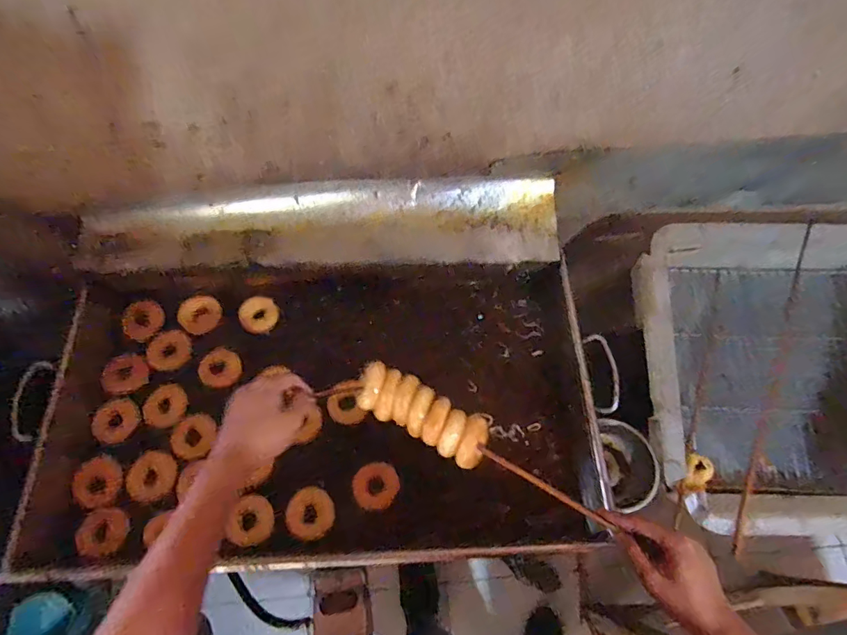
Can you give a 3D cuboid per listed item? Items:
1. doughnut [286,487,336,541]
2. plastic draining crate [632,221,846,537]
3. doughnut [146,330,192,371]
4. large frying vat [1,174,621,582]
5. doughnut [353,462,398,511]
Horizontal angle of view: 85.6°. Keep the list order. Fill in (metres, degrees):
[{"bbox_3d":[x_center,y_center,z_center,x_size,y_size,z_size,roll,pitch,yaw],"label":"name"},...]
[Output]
[{"bbox_3d":[-0.176,0.305,0.716,0.070,0.021,0.074,0,66,0],"label":"doughnut"},{"bbox_3d":[0.697,0.080,0.758,0.667,0.149,0.486,-2,66,0],"label":"plastic draining crate"},{"bbox_3d":[-0.452,0.058,0.814,0.067,0.021,0.070,0,66,0],"label":"doughnut"},{"bbox_3d":[-0.171,0.068,0.754,0.835,0.197,0.550,-4,66,-2],"label":"large frying vat"},{"bbox_3d":[-0.076,0.272,0.736,0.071,0.033,0.068,0,66,0],"label":"doughnut"}]

